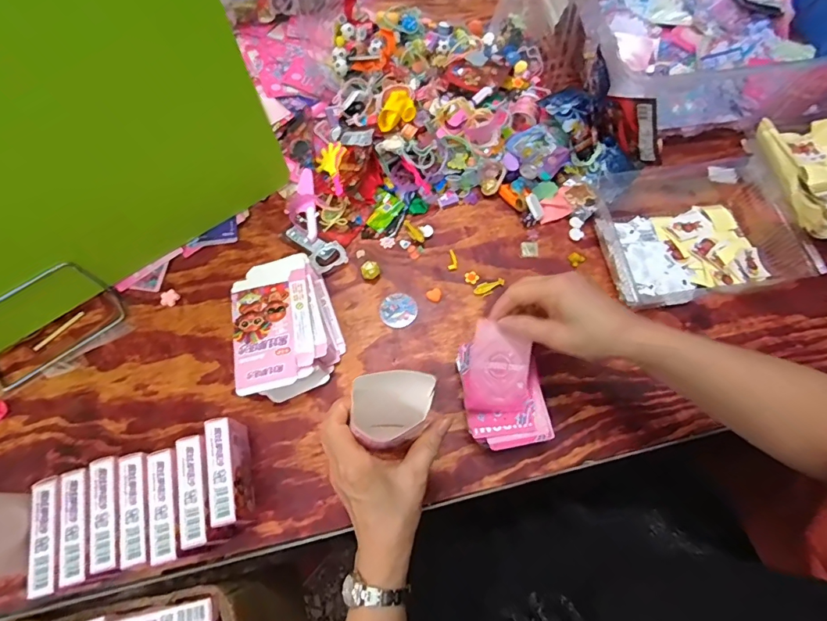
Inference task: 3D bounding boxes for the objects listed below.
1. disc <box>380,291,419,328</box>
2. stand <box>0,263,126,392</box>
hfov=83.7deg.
[{"bbox_3d":[-0.018,-0.002,0.543,0.043,0.004,0.043,-1,67,2],"label":"disc"},{"bbox_3d":[-0.417,0.016,0.505,0.156,0.081,0.062,-38,70,-14],"label":"stand"}]

